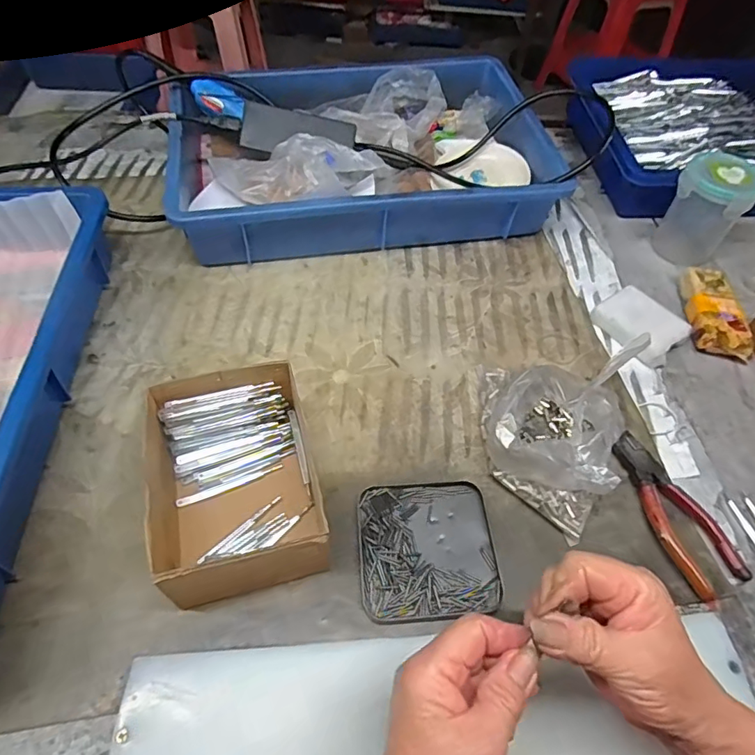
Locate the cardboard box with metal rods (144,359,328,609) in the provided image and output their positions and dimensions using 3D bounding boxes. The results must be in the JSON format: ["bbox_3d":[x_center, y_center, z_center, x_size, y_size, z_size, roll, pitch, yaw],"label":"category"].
[{"bbox_3d":[-0.104,0.076,0.387,0.115,0.073,0.161,-12,56,-12],"label":"cardboard box with metal rods"}]

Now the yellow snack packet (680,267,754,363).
[{"bbox_3d":[0.350,-0.068,0.544,0.051,0.031,0.108,3,54,-2],"label":"yellow snack packet"}]

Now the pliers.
[{"bbox_3d":[0.238,0.104,0.416,0.050,0.012,0.132,-13,56,-13],"label":"pliers"}]

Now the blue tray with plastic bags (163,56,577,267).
[{"bbox_3d":[-0.018,-0.270,0.616,0.426,0.084,0.259,-8,55,-10],"label":"blue tray with plastic bags"}]

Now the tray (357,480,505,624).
[{"bbox_3d":[0.038,0.130,0.395,0.102,0.013,0.102,-2,54,-5],"label":"tray"}]

